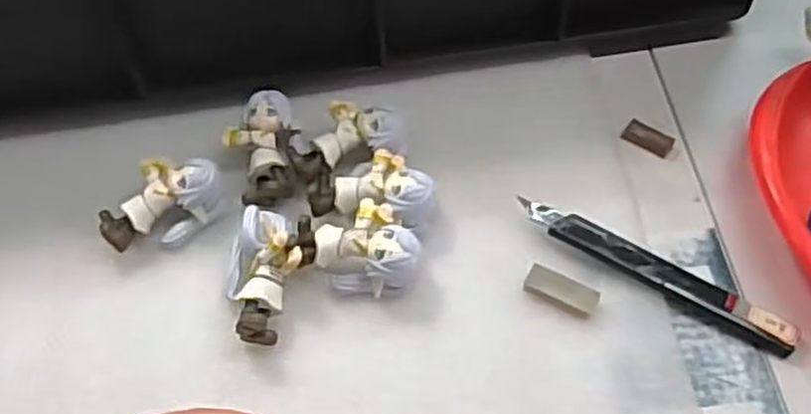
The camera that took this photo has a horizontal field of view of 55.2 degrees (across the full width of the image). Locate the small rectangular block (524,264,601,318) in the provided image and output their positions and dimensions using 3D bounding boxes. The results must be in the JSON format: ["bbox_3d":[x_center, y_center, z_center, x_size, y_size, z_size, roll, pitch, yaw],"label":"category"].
[{"bbox_3d":[0.075,0.040,0.371,0.035,0.006,0.014,21,62,14],"label":"small rectangular block"}]

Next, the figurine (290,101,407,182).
[{"bbox_3d":[-0.030,-0.036,0.414,0.064,0.027,0.034,-18,60,-8],"label":"figurine"}]

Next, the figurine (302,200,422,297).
[{"bbox_3d":[-0.022,0.021,0.376,0.055,0.026,0.040,-6,59,-1],"label":"figurine"}]

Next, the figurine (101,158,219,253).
[{"bbox_3d":[-0.125,-0.002,0.396,0.061,0.027,0.038,-32,63,-16],"label":"figurine"}]

